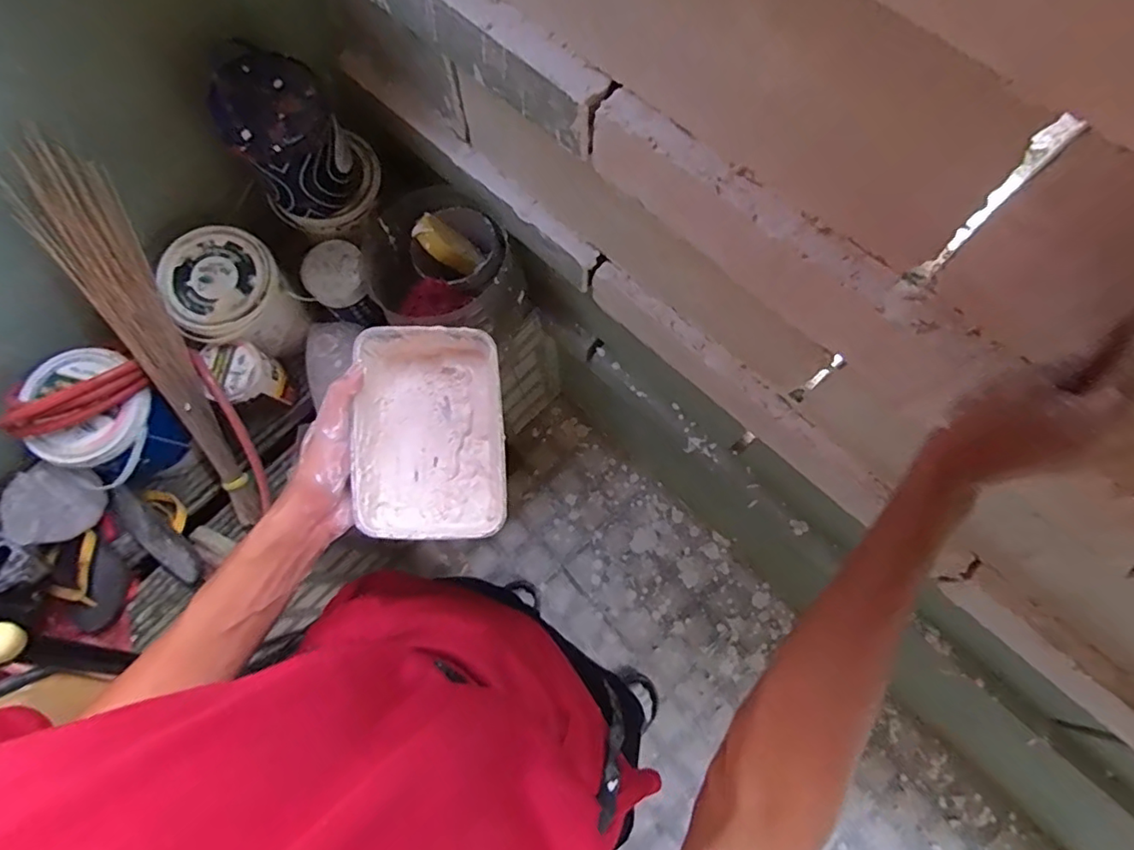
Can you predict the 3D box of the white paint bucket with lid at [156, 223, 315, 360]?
[{"bbox_3d":[-0.547,-0.215,0.942,0.166,0.157,0.166,-1,73,2],"label":"white paint bucket with lid"}]

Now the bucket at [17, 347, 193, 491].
[{"bbox_3d":[-0.718,-0.003,0.900,0.167,0.192,0.167,-1,73,2],"label":"bucket"}]

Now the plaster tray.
[{"bbox_3d":[-0.107,0.006,0.452,0.111,0.053,0.166,-7,73,0],"label":"plaster tray"}]

